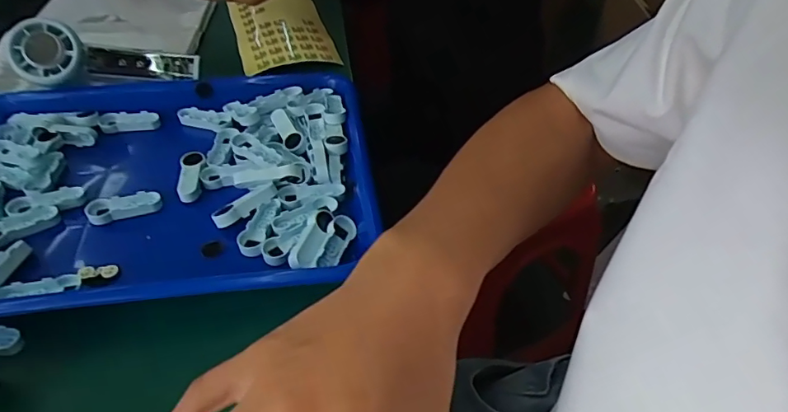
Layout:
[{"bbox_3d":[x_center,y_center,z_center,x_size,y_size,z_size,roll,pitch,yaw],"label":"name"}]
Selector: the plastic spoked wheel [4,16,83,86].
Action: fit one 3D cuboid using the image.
[{"bbox_3d":[-0.301,-0.133,0.448,0.056,0.053,0.009,-28,15,-10],"label":"plastic spoked wheel"}]

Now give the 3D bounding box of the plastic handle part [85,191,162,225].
[{"bbox_3d":[-0.199,0.000,0.385,0.050,0.007,0.019,-11,45,-12],"label":"plastic handle part"}]

